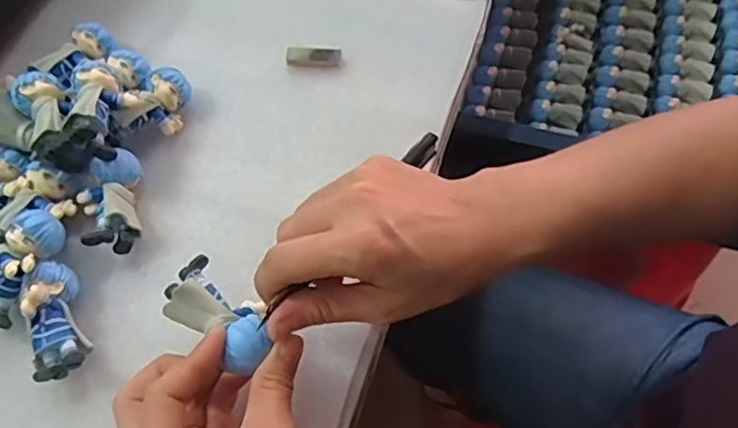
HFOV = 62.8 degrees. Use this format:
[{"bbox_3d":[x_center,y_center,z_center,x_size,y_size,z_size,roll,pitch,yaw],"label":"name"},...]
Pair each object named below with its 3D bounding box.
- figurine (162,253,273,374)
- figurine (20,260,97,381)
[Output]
[{"bbox_3d":[-0.072,0.048,0.291,0.063,0.019,0.032,35,70,25],"label":"figurine"},{"bbox_3d":[-0.166,0.056,0.320,0.024,0.035,0.060,-16,65,-6],"label":"figurine"}]

